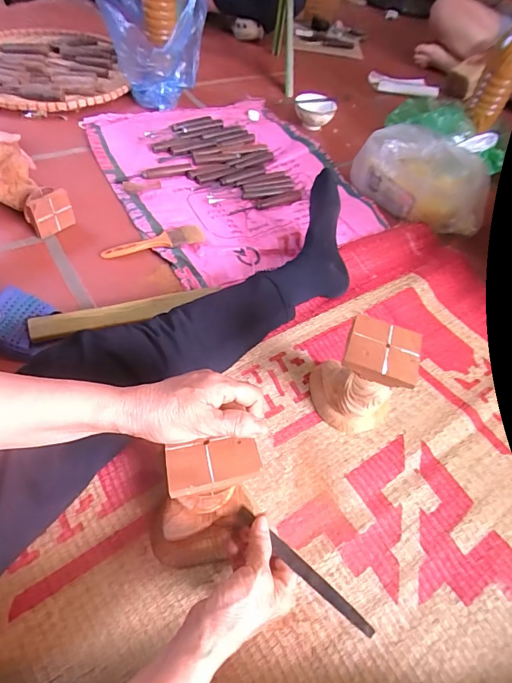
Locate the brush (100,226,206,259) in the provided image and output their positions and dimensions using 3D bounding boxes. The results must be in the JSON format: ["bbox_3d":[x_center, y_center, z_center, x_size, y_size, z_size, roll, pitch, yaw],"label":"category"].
[{"bbox_3d":[-0.182,-0.176,0.724,0.179,0.016,0.042,-16,57,-17],"label":"brush"}]

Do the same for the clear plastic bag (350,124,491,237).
[{"bbox_3d":[0.348,-0.345,0.844,0.148,0.123,0.268,-34,63,-26],"label":"clear plastic bag"}]

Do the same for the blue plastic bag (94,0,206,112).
[{"bbox_3d":[-0.259,-0.751,0.991,0.255,0.297,0.197,-9,55,-12],"label":"blue plastic bag"}]

